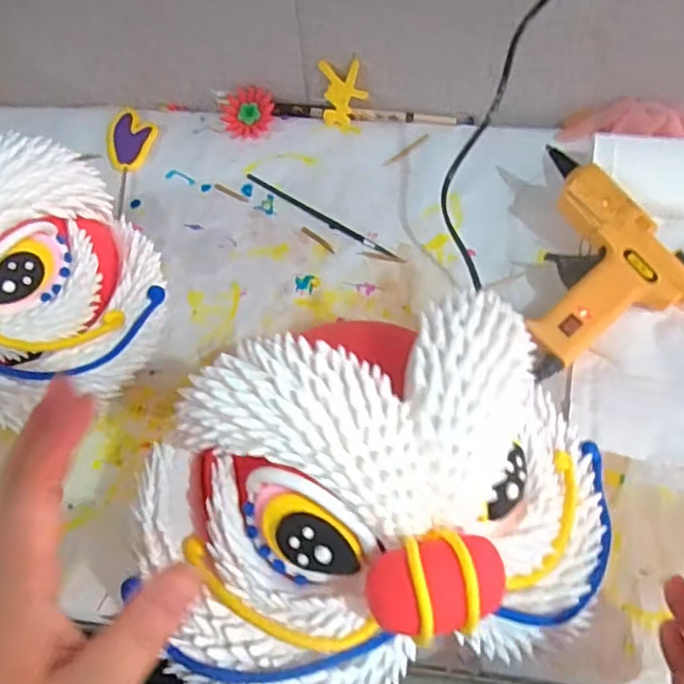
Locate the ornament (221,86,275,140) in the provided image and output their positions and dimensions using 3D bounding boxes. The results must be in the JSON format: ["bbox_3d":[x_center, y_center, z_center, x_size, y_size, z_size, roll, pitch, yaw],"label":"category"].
[{"bbox_3d":[-0.084,-0.205,0.581,0.044,0.009,0.048,0,82,2],"label":"ornament"}]

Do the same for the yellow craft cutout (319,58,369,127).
[{"bbox_3d":[0.002,-0.216,0.560,0.039,0.054,0.010,7,42,8],"label":"yellow craft cutout"}]

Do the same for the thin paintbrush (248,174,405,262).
[{"bbox_3d":[-0.018,-0.101,0.518,0.157,0.004,0.007,34,65,23],"label":"thin paintbrush"}]

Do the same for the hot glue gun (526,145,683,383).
[{"bbox_3d":[0.155,-0.065,0.448,0.124,0.037,0.140,-25,59,-12],"label":"hot glue gun"}]

